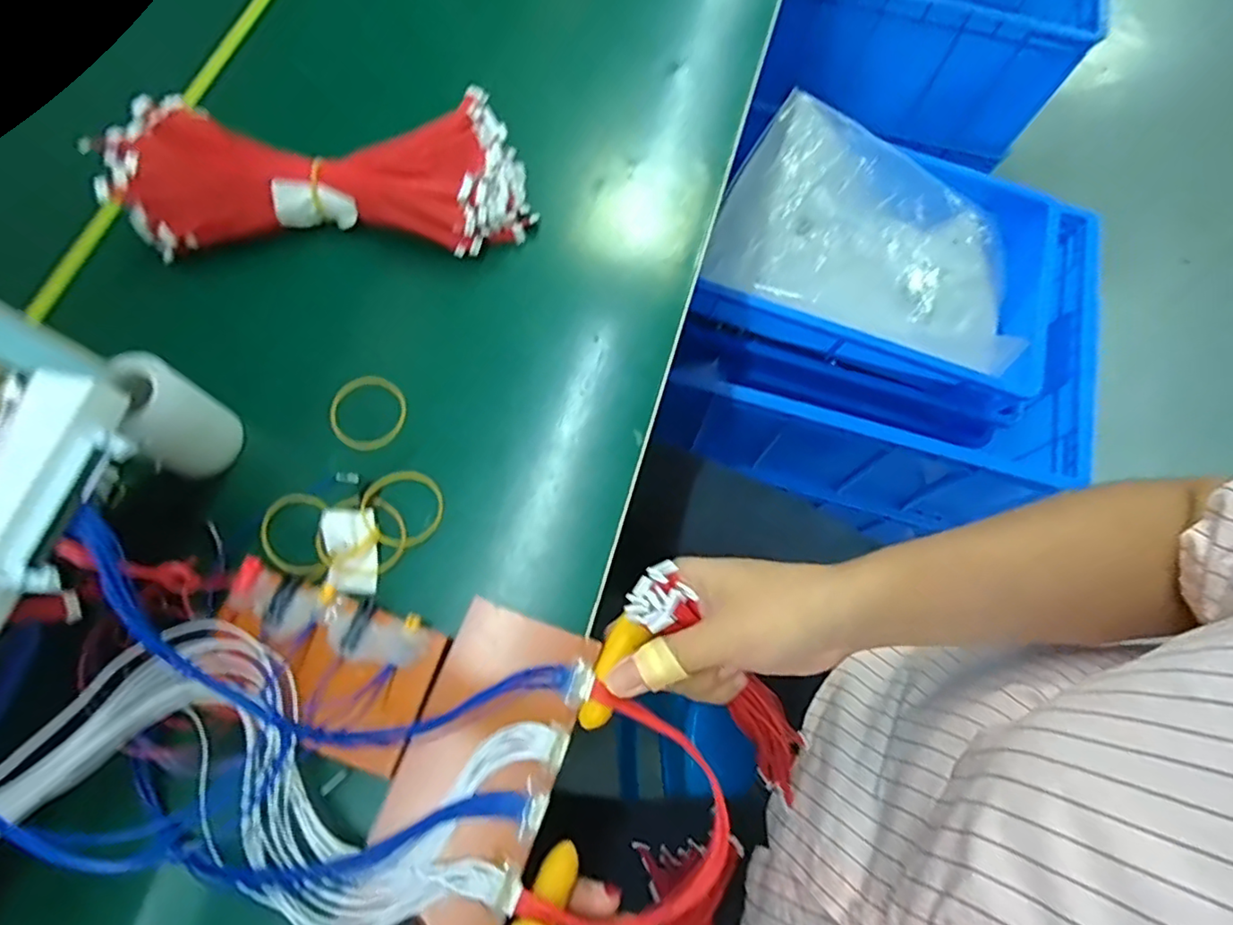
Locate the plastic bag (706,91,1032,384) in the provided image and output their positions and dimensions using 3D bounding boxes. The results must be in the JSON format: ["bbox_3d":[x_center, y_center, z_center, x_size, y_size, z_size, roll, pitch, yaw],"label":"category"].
[{"bbox_3d":[0.303,-0.253,0.714,0.357,0.101,0.256,24,72,7],"label":"plastic bag"}]

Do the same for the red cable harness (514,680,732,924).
[{"bbox_3d":[0.014,0.172,0.294,0.088,0.023,0.094,18,71,5],"label":"red cable harness"}]

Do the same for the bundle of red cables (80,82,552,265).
[{"bbox_3d":[-0.189,-0.194,0.396,0.255,0.044,0.103,-2,71,-2],"label":"bundle of red cables"}]

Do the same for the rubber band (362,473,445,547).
[{"bbox_3d":[-0.122,0.026,0.346,0.045,0.005,0.044,7,62,-14],"label":"rubber band"}]

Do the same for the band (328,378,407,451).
[{"bbox_3d":[-0.152,-0.031,0.368,0.044,0.008,0.045,2,74,-9],"label":"band"}]

